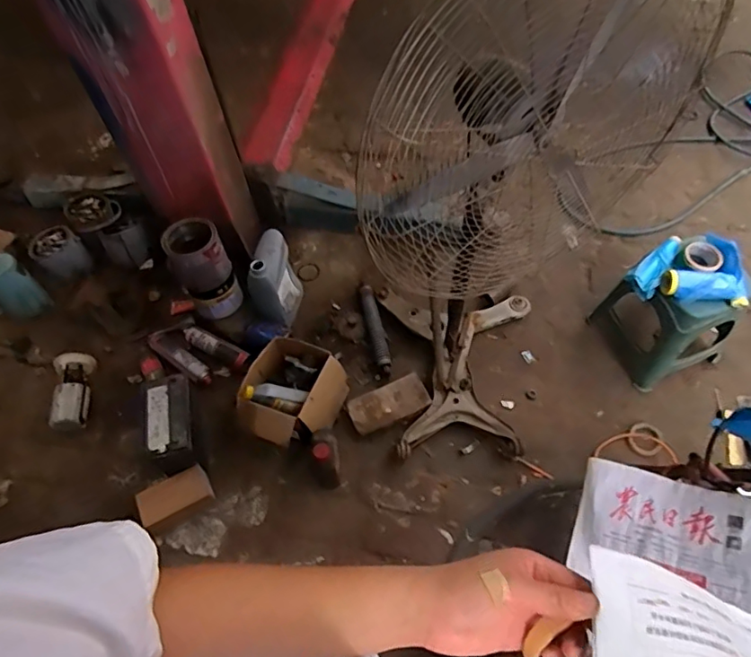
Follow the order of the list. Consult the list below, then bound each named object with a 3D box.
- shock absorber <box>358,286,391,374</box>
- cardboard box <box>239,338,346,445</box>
[{"bbox_3d":[-0.001,-0.006,1.791,0.053,0.041,0.360,-12,58,-3],"label":"shock absorber"},{"bbox_3d":[-0.251,0.202,1.584,0.255,0.174,0.293,23,63,18],"label":"cardboard box"}]

